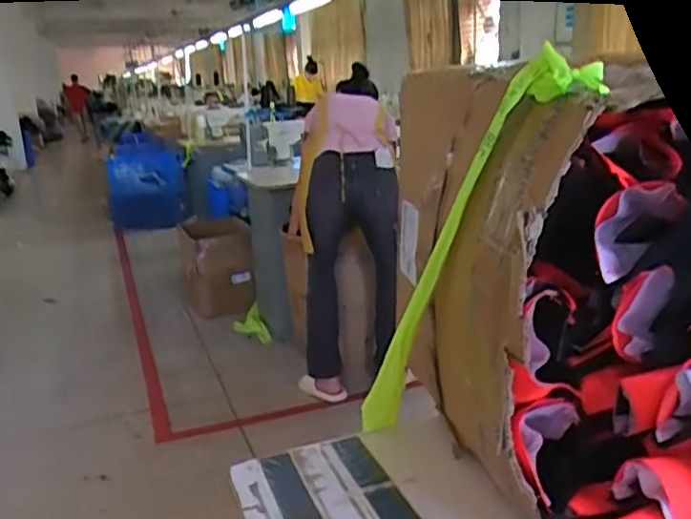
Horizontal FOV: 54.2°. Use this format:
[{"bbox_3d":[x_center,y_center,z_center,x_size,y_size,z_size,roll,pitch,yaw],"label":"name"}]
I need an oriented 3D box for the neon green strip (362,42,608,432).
[{"bbox_3d":[0.108,0.034,0.717,0.045,0.543,0.081,-15,50,-36],"label":"neon green strip"}]

